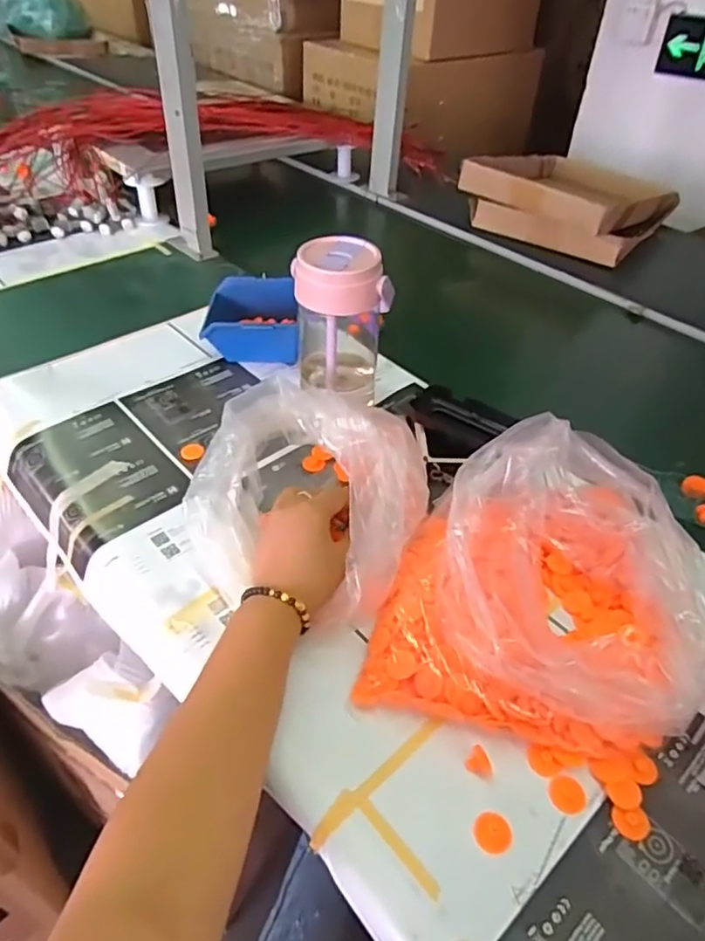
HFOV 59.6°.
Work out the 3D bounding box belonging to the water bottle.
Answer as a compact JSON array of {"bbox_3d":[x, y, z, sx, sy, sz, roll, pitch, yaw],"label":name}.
[{"bbox_3d":[-0.009,-0.154,0.631,0.094,0.164,0.107,-4,48,0],"label":"water bottle"}]

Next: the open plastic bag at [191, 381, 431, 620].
[{"bbox_3d":[-0.036,0.019,0.526,0.186,0.084,0.188,18,51,19],"label":"open plastic bag"}]

